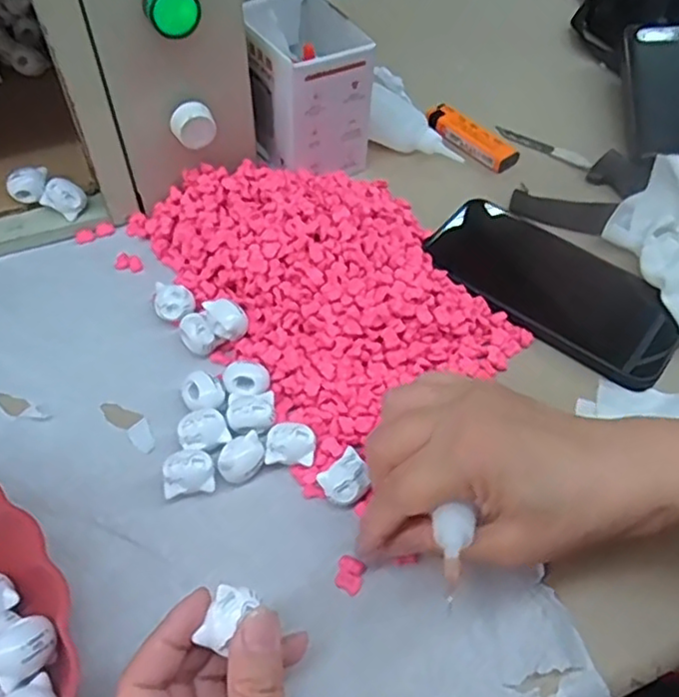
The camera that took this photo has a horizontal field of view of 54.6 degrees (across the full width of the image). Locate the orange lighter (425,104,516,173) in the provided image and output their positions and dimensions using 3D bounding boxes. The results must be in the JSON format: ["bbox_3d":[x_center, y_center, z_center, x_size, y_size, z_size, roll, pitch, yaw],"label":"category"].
[{"bbox_3d":[0.102,-0.168,0.516,0.024,0.012,0.084,-36,62,-26],"label":"orange lighter"}]

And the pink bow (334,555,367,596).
[{"bbox_3d":[0.005,0.106,0.310,0.013,0.006,0.016,16,54,9],"label":"pink bow"}]

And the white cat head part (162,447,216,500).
[{"bbox_3d":[-0.076,0.064,0.333,0.024,0.017,0.020,-10,54,-10],"label":"white cat head part"}]

